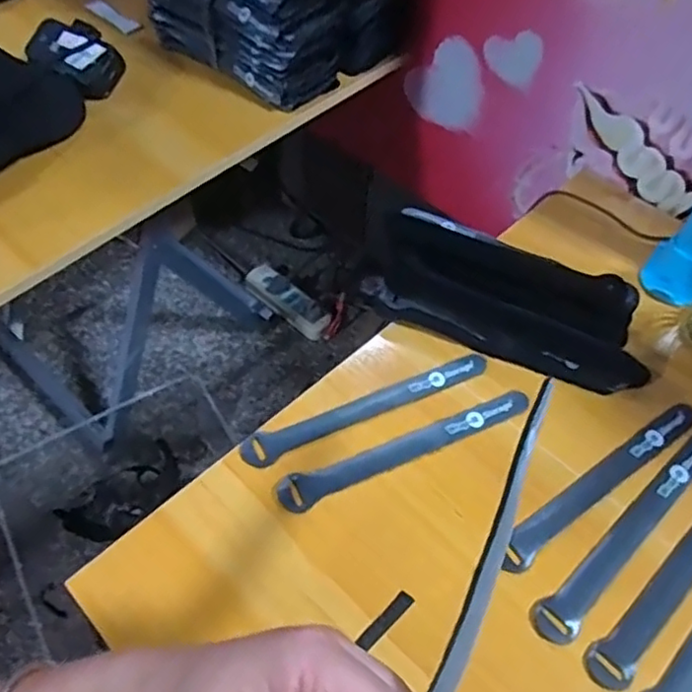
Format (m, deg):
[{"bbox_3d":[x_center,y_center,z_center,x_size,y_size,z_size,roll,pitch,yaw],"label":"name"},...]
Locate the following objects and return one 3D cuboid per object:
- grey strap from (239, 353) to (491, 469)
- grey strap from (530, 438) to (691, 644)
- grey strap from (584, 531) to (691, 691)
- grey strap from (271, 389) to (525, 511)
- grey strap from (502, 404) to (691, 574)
[{"bbox_3d":[0.017,0.044,0.477,0.194,0.007,0.023,-22,58,-16],"label":"grey strap"},{"bbox_3d":[0.194,0.121,0.428,0.200,0.004,0.024,-36,63,-24],"label":"grey strap"},{"bbox_3d":[0.220,0.140,0.414,0.201,0.005,0.024,-37,63,-24],"label":"grey strap"},{"bbox_3d":[0.045,0.071,0.459,0.196,0.004,0.027,-22,58,-16],"label":"grey strap"},{"bbox_3d":[0.182,0.094,0.451,0.198,0.004,0.023,-29,54,-23],"label":"grey strap"}]

